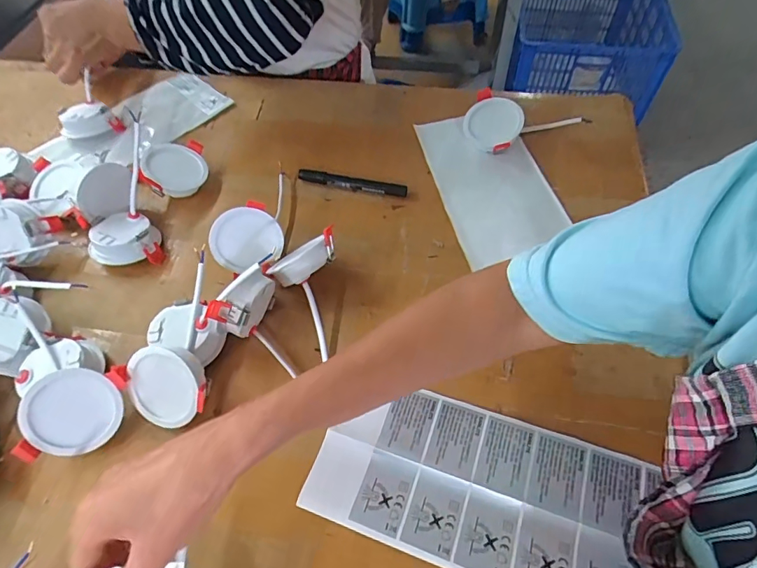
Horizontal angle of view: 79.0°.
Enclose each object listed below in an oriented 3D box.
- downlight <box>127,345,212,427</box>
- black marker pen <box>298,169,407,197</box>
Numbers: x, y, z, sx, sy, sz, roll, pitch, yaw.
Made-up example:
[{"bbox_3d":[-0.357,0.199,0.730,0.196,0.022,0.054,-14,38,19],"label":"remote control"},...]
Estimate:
[{"bbox_3d":[-0.180,0.087,0.395,0.069,0.023,0.069,4,103,17],"label":"downlight"},{"bbox_3d":[-0.032,-0.123,0.557,0.133,0.012,0.014,9,57,7],"label":"black marker pen"}]

